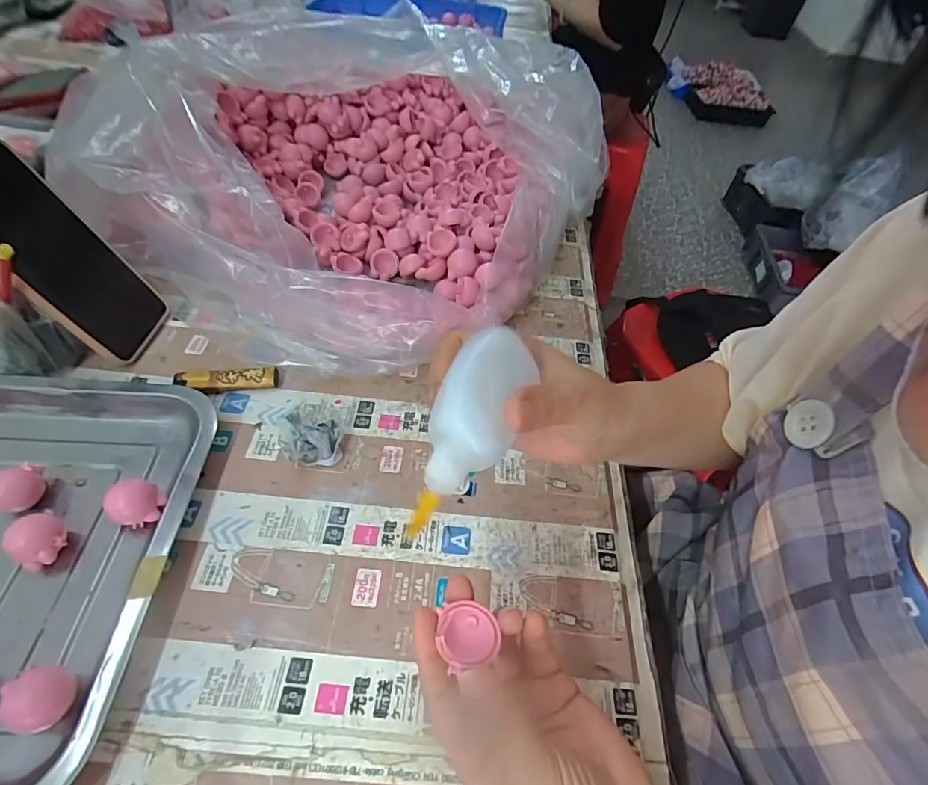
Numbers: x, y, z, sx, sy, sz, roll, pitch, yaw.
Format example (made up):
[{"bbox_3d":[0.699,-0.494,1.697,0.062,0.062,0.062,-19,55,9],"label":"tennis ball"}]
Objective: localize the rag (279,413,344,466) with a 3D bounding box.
[{"bbox_3d":[-0.117,0.037,0.358,0.047,0.024,0.033,-3,52,-8],"label":"rag"}]

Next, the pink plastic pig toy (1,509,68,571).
[{"bbox_3d":[-0.267,0.095,0.299,0.027,0.029,0.030,24,53,13],"label":"pink plastic pig toy"}]

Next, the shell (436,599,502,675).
[{"bbox_3d":[0.002,0.110,0.217,0.025,0.009,0.028,-3,52,-8],"label":"shell"}]

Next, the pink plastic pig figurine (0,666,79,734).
[{"bbox_3d":[-0.223,0.163,0.250,0.032,0.024,0.028,9,51,1],"label":"pink plastic pig figurine"}]

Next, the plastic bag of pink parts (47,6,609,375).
[{"bbox_3d":[-0.090,-0.252,0.517,0.416,0.149,0.495,28,54,16],"label":"plastic bag of pink parts"}]

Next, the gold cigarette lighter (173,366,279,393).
[{"bbox_3d":[-0.199,-0.010,0.395,0.080,0.013,0.018,-5,52,-9],"label":"gold cigarette lighter"}]

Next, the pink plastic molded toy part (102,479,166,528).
[{"bbox_3d":[-0.218,0.075,0.315,0.025,0.027,0.030,33,56,19],"label":"pink plastic molded toy part"}]

